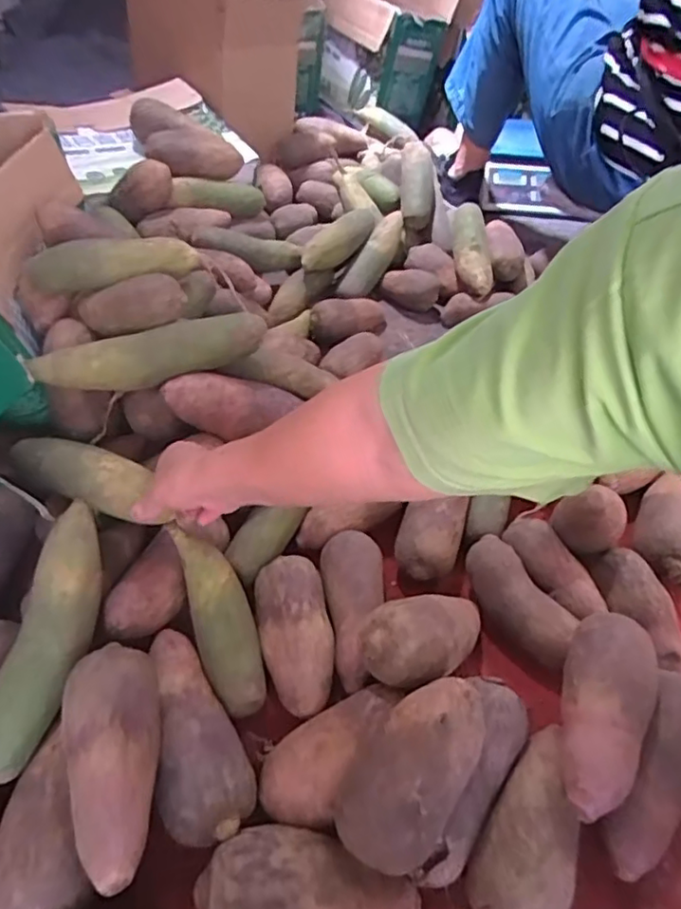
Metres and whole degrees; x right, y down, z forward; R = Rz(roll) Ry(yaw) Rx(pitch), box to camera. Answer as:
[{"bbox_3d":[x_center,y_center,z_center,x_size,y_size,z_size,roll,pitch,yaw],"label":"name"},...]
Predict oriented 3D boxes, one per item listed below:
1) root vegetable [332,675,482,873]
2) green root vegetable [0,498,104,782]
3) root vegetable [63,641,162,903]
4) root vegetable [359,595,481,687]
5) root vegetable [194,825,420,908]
[{"bbox_3d":[0.058,0.244,0.476,0.078,0.073,0.146,29,50,18],"label":"root vegetable"},{"bbox_3d":[-0.254,0.154,0.549,0.055,0.078,0.238,8,47,-1],"label":"green root vegetable"},{"bbox_3d":[-0.165,0.220,0.450,0.066,0.047,0.164,-8,49,-16],"label":"root vegetable"},{"bbox_3d":[0.091,0.166,0.581,0.154,0.050,0.073,-5,40,-47],"label":"root vegetable"},{"bbox_3d":[-0.023,0.322,0.452,0.163,0.057,0.083,4,47,-4],"label":"root vegetable"}]

